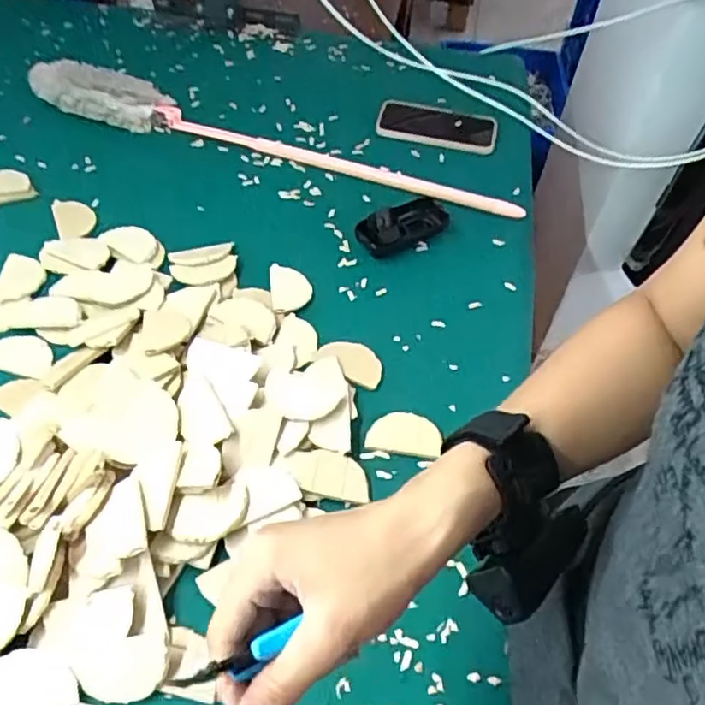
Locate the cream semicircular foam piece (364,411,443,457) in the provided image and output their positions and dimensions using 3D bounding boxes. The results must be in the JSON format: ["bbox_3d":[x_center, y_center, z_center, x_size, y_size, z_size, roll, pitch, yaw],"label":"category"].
[{"bbox_3d":[0.048,0.073,0.580,0.066,0.008,0.043,9,52,3],"label":"cream semicircular foam piece"}]

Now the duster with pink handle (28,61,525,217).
[{"bbox_3d":[-0.122,-0.271,0.814,0.684,0.045,0.064,19,53,11],"label":"duster with pink handle"}]

